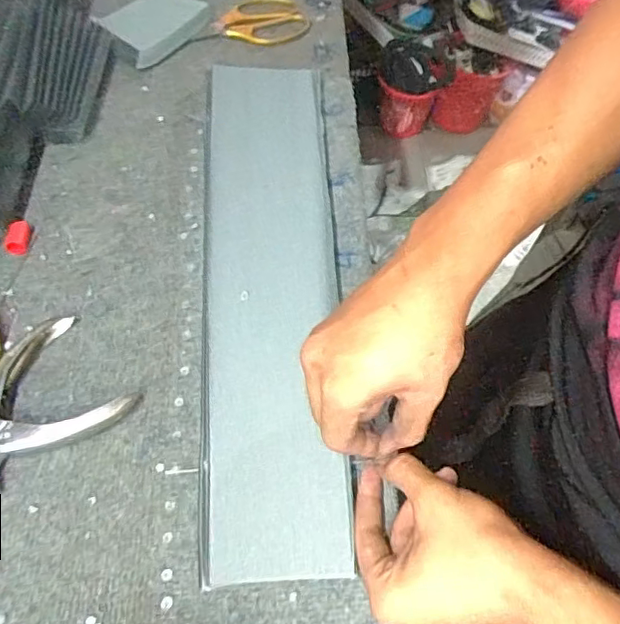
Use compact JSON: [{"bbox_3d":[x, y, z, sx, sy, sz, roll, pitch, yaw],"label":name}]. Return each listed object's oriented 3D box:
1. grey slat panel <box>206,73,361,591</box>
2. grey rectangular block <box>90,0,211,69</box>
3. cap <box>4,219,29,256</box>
[{"bbox_3d":[-0.036,-0.044,0.497,0.109,0.023,0.497,0,57,-5],"label":"grey slat panel"},{"bbox_3d":[-0.177,-0.328,0.654,0.094,0.024,0.110,35,61,17],"label":"grey rectangular block"},{"bbox_3d":[-0.253,-0.064,0.499,0.017,0.014,0.031,-3,57,-6],"label":"cap"}]

